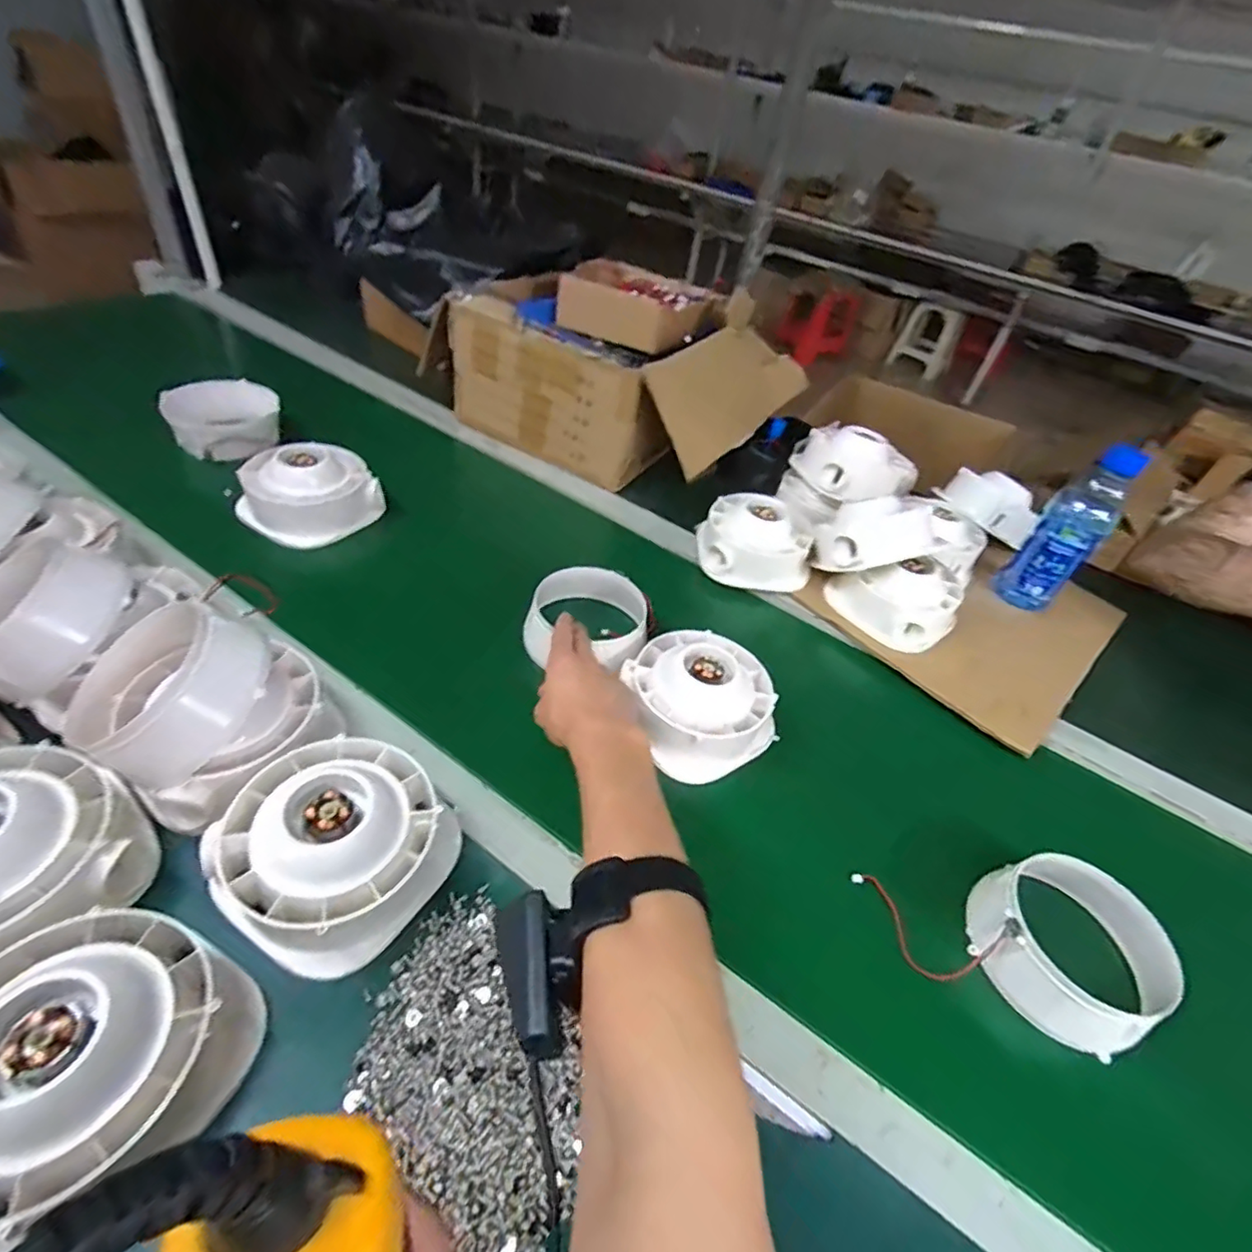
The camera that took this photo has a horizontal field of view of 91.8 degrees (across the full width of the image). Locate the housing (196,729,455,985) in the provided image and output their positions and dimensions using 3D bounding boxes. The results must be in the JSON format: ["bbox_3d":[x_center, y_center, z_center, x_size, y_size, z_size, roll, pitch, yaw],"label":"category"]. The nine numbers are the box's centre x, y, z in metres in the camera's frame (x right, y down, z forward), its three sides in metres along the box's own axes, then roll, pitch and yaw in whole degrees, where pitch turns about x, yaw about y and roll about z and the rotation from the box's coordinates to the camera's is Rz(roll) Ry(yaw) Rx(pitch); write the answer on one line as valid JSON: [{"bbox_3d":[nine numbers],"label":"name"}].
[{"bbox_3d":[-0.194,0.143,0.405,0.127,0.072,0.131,3,42,-3],"label":"housing"}]

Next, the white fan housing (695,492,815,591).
[{"bbox_3d":[0.160,-0.110,0.745,0.141,0.074,0.118,14,43,10],"label":"white fan housing"}]

